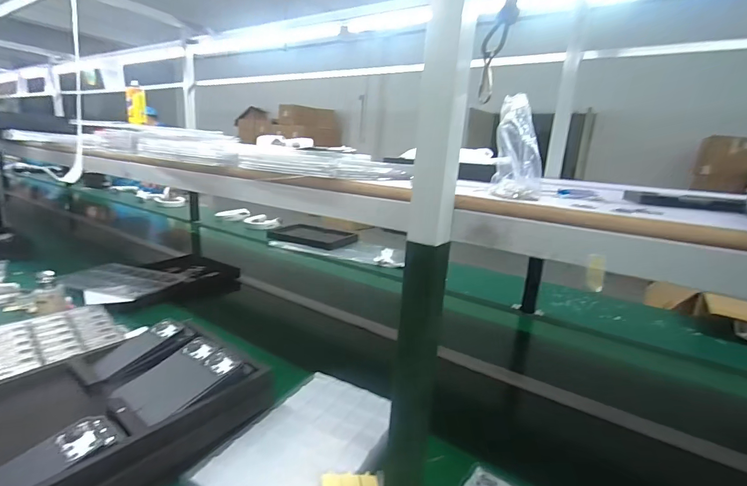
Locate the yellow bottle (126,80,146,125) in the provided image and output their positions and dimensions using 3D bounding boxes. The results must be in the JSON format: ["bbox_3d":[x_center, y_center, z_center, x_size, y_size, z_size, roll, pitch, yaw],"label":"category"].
[{"bbox_3d":[-1.013,-0.595,1.574,0.068,0.158,0.069,-4,16,-29],"label":"yellow bottle"}]

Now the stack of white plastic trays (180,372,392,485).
[{"bbox_3d":[-0.103,0.322,0.610,0.223,0.024,0.324,12,16,28],"label":"stack of white plastic trays"}]

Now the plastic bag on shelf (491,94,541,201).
[{"bbox_3d":[0.195,-0.128,0.486,0.061,0.130,0.077,9,15,16],"label":"plastic bag on shelf"}]

